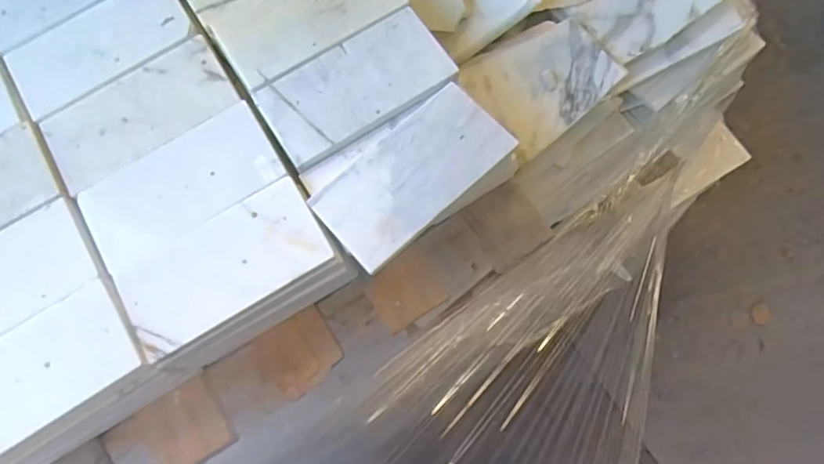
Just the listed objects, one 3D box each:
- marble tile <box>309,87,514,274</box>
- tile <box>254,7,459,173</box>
[{"bbox_3d":[0.001,-0.044,0.422,0.146,0.004,0.076,-42,76,-10],"label":"marble tile"},{"bbox_3d":[-0.044,-0.117,0.445,0.146,0.004,0.076,-31,74,-7],"label":"tile"}]

